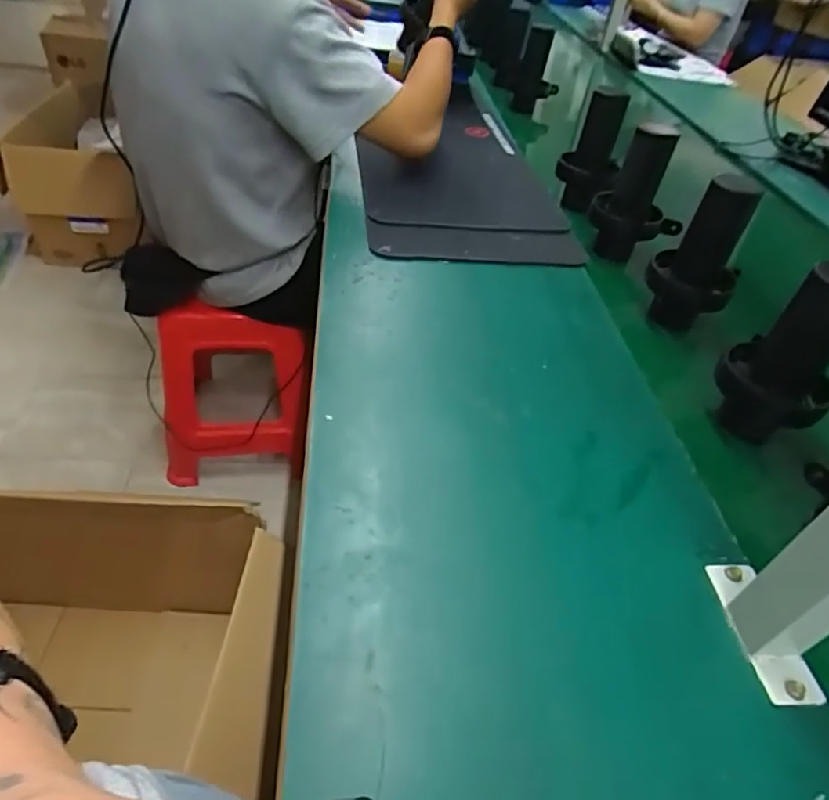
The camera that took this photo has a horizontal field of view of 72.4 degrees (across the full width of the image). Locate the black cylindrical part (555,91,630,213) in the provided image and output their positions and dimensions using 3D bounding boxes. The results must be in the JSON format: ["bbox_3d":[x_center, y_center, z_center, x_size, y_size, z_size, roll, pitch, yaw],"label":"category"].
[{"bbox_3d":[0.273,-0.379,0.875,0.088,0.160,0.087,16,44,10],"label":"black cylindrical part"}]

